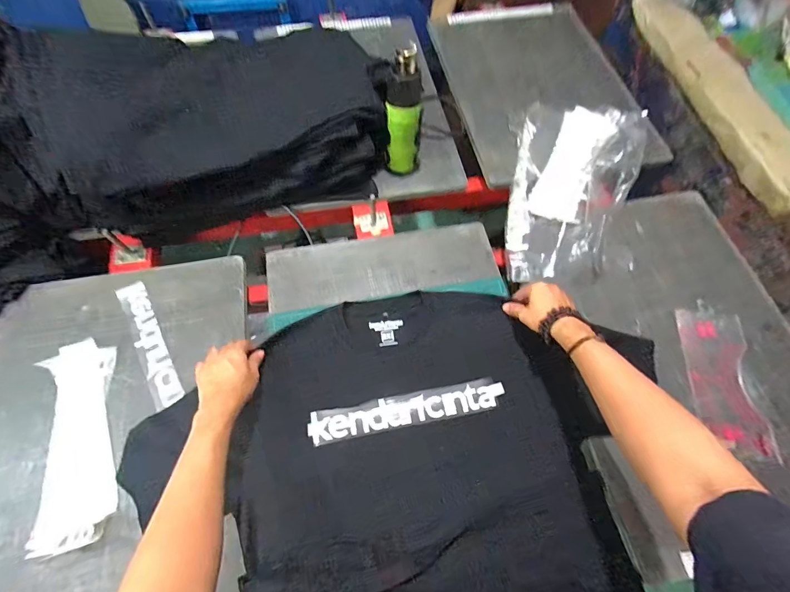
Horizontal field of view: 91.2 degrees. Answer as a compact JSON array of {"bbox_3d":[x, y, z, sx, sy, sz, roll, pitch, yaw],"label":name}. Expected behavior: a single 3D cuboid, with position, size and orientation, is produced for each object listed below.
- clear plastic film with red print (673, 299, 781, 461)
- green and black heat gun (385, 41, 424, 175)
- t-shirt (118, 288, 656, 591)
[{"bbox_3d":[0.571,0.134,0.678,0.123,0.015,0.260,6,62,2],"label":"clear plastic film with red print"},{"bbox_3d":[0.016,-0.347,0.771,0.059,0.254,0.070,-33,68,-17],"label":"green and black heat gun"},{"bbox_3d":[0.045,0.247,0.615,0.765,0.054,0.523,-7,62,-5],"label":"t-shirt"}]

